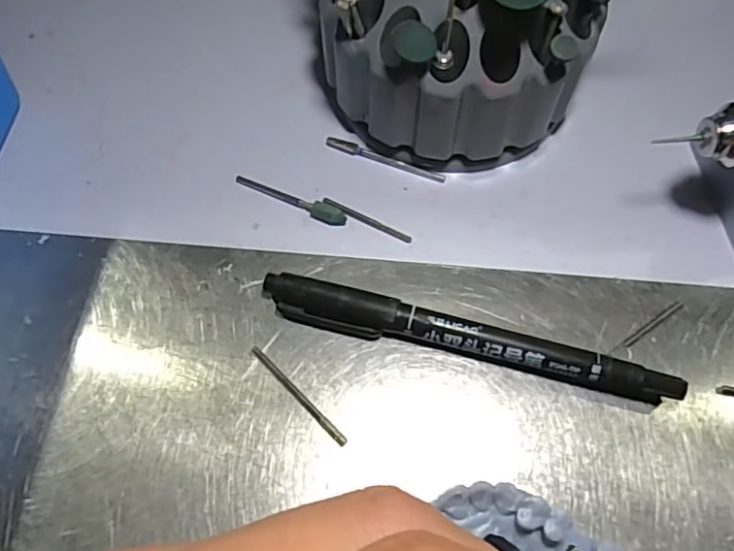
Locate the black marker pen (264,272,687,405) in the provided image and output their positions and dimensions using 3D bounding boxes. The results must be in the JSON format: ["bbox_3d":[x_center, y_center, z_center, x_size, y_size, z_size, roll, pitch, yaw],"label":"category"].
[{"bbox_3d":[0.032,0.021,0.197,0.134,0.013,0.012,13,63,7],"label":"black marker pen"}]

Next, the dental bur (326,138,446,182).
[{"bbox_3d":[0.007,-0.046,0.237,0.049,0.004,0.004,19,64,9],"label":"dental bur"}]

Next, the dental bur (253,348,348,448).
[{"bbox_3d":[-0.022,0.038,0.192,0.004,0.004,0.044,-41,70,-19],"label":"dental bur"}]

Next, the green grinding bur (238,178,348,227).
[{"bbox_3d":[-0.029,-0.030,0.227,0.046,0.005,0.007,27,66,13],"label":"green grinding bur"}]

